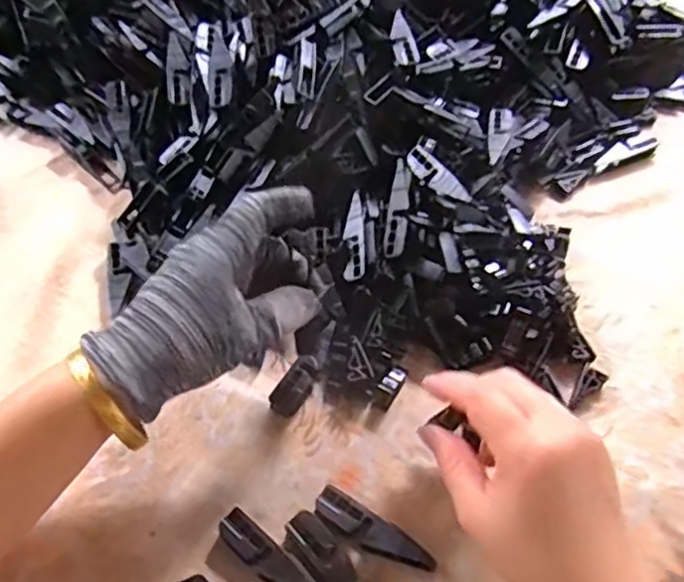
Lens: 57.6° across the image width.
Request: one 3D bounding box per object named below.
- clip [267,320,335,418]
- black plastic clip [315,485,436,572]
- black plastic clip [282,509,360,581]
[{"bbox_3d":[-0.021,0.046,0.372,0.016,0.012,0.063,25,64,18],"label":"clip"},{"bbox_3d":[0.016,0.124,0.317,0.065,0.013,0.017,27,59,19],"label":"black plastic clip"},{"bbox_3d":[-0.003,0.139,0.308,0.021,0.010,0.064,-39,62,-24],"label":"black plastic clip"}]

